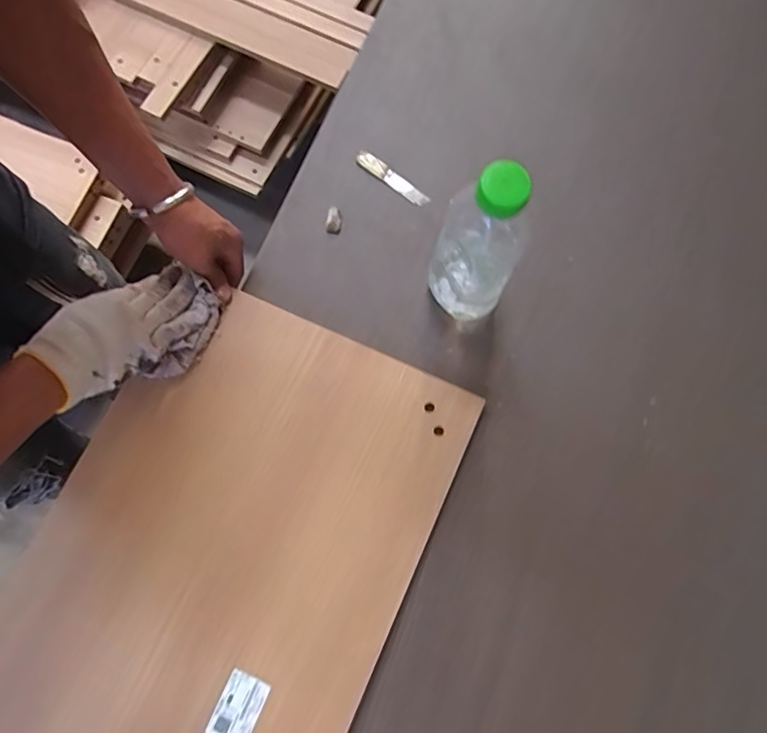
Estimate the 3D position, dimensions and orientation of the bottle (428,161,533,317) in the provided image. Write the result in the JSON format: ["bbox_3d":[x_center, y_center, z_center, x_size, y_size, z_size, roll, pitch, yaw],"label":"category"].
[{"bbox_3d":[0.092,-0.114,0.490,0.074,0.226,0.067,32,78,8],"label":"bottle"}]

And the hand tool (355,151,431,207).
[{"bbox_3d":[0.010,-0.228,0.621,0.104,0.005,0.021,42,79,10],"label":"hand tool"}]

